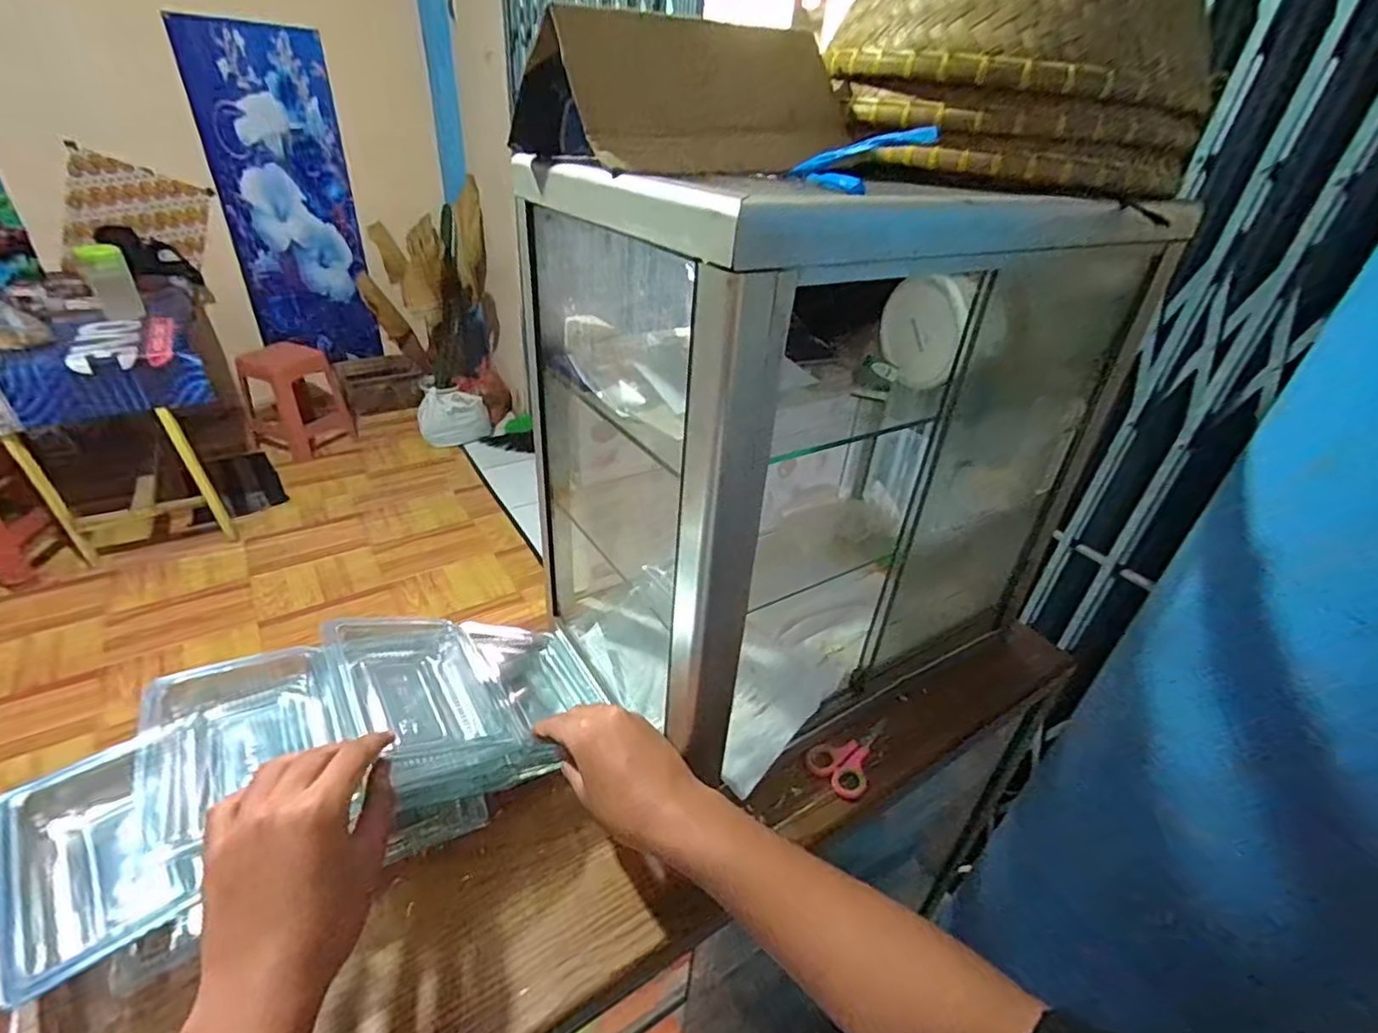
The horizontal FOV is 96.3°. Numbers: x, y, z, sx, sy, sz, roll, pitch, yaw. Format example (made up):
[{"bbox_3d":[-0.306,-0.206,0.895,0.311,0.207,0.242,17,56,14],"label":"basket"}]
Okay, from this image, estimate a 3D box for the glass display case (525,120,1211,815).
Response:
[{"bbox_3d":[0.134,-0.078,0.607,0.480,0.483,0.286,-18,40,-30],"label":"glass display case"}]

